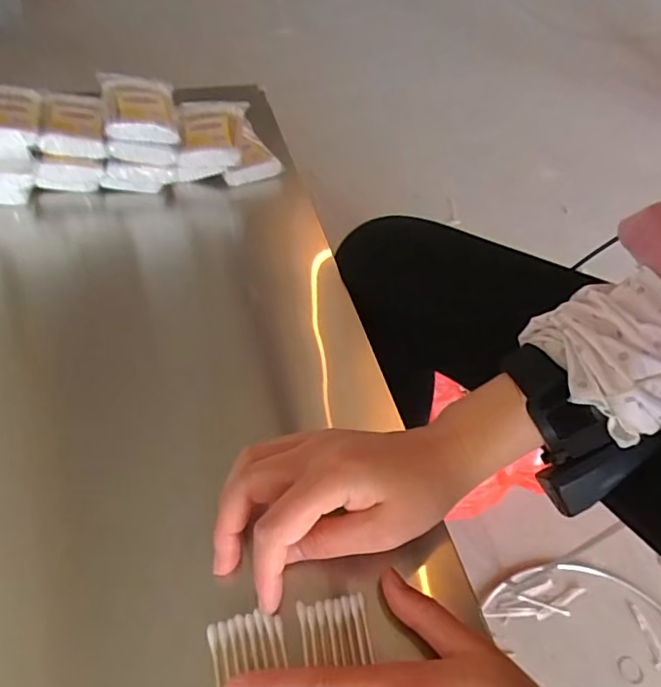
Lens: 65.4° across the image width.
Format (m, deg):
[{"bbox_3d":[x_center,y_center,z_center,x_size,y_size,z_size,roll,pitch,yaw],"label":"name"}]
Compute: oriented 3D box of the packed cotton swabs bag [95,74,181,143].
[{"bbox_3d":[-0.169,-0.207,0.457,0.060,0.031,0.076,-9,53,-12],"label":"packed cotton swabs bag"}]

